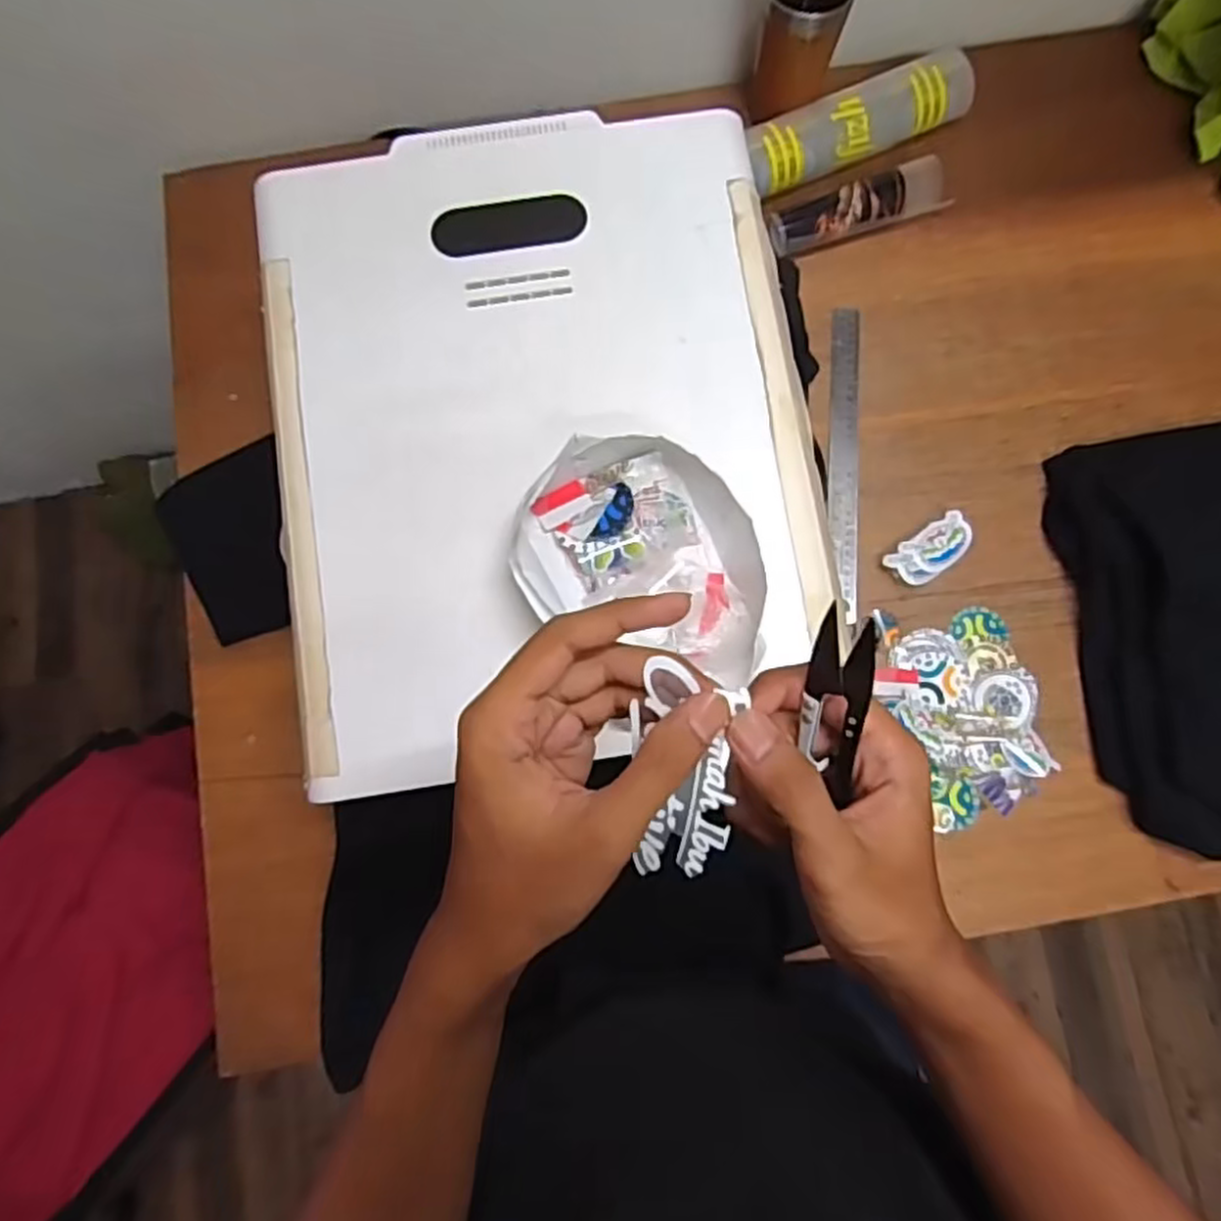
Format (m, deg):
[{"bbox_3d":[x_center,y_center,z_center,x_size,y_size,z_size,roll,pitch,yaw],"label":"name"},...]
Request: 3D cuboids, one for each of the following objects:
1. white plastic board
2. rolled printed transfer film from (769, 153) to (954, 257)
[{"bbox_3d":[-0.048,-0.143,0.575,0.398,0.026,0.489,-9,79,-2],"label":"white plastic board"},{"bbox_3d":[0.247,-0.405,0.768,0.181,0.042,0.052,-18,79,-4],"label":"rolled printed transfer film"}]

